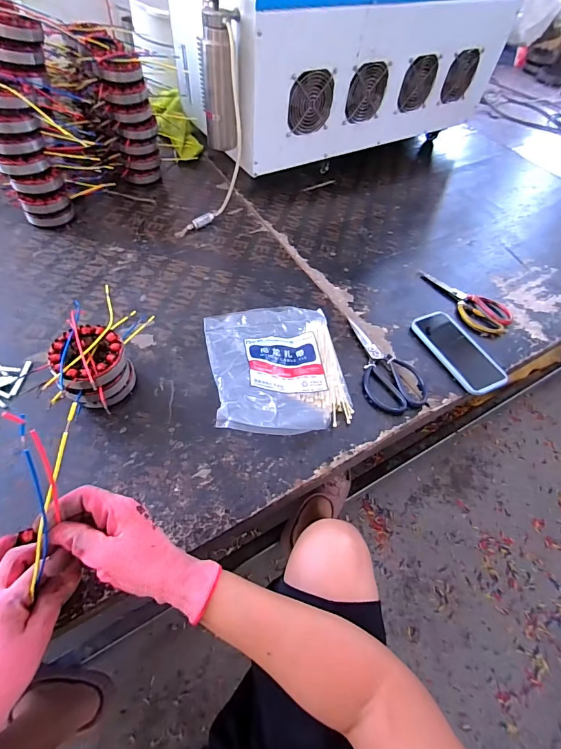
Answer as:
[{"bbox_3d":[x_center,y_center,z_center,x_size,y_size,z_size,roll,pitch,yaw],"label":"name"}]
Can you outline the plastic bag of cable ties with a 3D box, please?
[{"bbox_3d":[-0.005,-0.026,0.572,0.198,0.060,0.248,-7,55,-10],"label":"plastic bag of cable ties"}]

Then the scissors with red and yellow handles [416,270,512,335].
[{"bbox_3d":[0.348,-0.141,0.731,0.193,0.018,0.089,36,59,19],"label":"scissors with red and yellow handles"}]

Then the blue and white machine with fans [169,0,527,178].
[{"bbox_3d":[0.171,-0.789,0.897,0.818,0.388,0.359,-20,60,-19],"label":"blue and white machine with fans"}]

